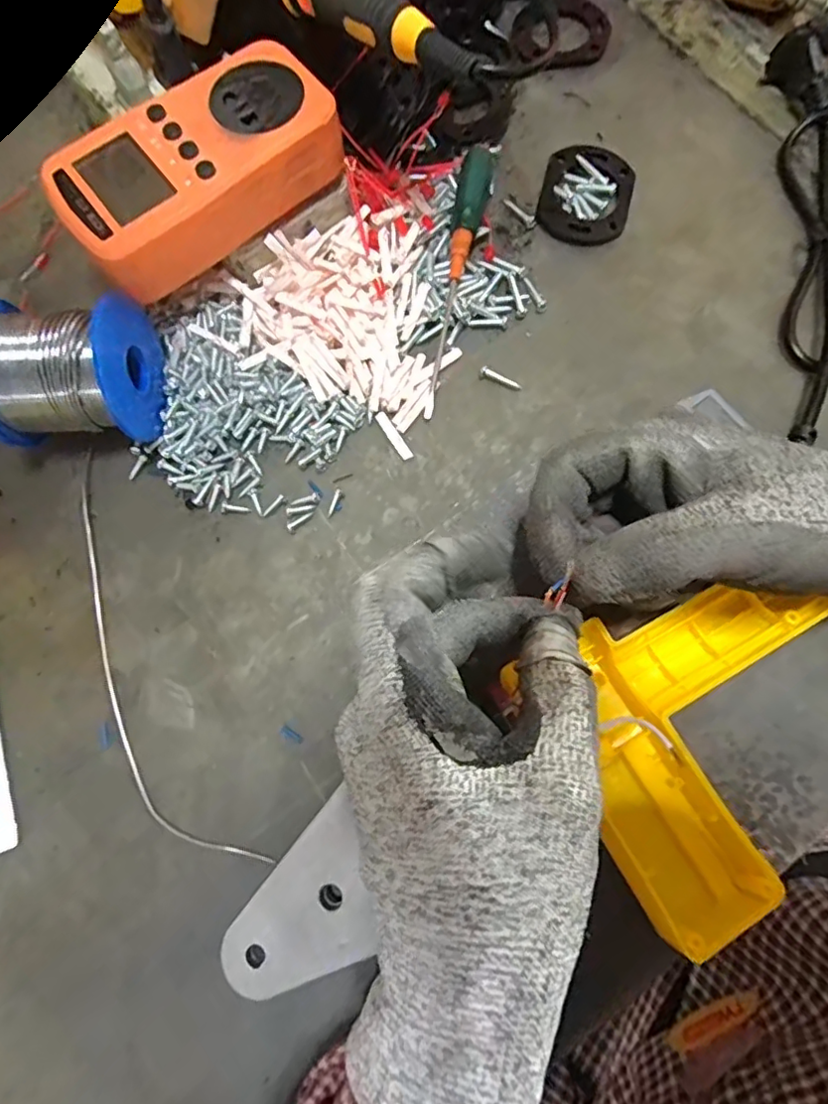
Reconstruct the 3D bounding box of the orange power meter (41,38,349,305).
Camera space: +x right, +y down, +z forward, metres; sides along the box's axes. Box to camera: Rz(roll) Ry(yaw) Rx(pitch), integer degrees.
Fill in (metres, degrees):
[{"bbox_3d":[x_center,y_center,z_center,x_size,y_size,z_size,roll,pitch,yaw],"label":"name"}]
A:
[{"bbox_3d":[-0.097,-0.175,0.259,0.125,0.038,0.065,-40,79,-8],"label":"orange power meter"}]

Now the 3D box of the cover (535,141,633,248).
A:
[{"bbox_3d":[0.095,-0.197,0.309,0.048,0.010,0.058,13,76,4],"label":"cover"}]

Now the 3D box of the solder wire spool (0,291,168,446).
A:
[{"bbox_3d":[-0.157,-0.082,0.258,0.066,0.058,0.063,-4,76,0],"label":"solder wire spool"}]

